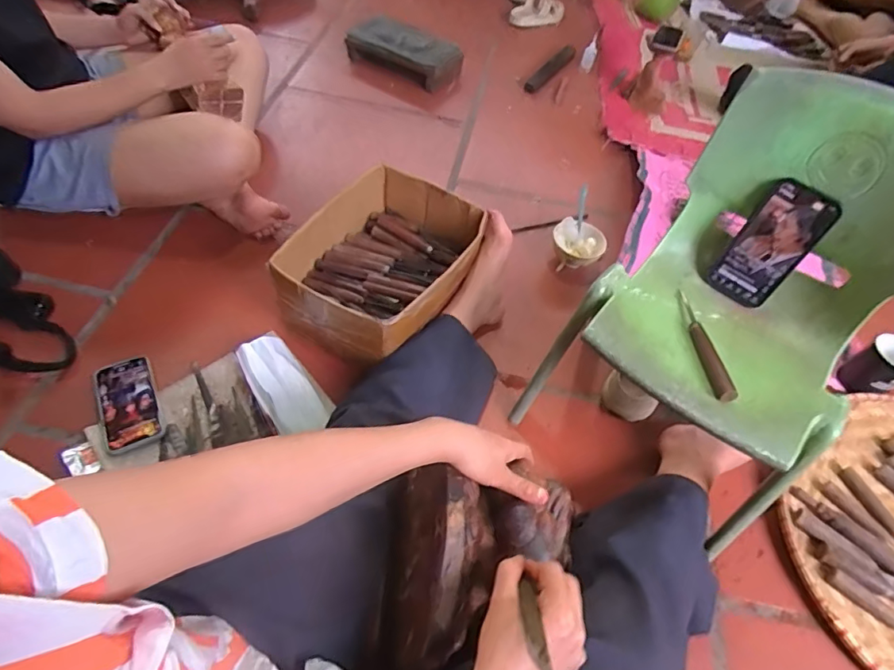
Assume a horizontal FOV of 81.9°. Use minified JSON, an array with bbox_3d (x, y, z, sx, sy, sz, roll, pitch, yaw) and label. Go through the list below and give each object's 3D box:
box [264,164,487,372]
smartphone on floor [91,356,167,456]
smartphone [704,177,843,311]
[{"bbox_3d":[-0.100,-0.122,0.869,0.243,0.113,0.322,29,55,14],"label":"box"},{"bbox_3d":[-0.482,0.103,0.776,0.082,0.016,0.167,-21,59,-21],"label":"smartphone on floor"},{"bbox_3d":[0.422,-0.115,0.677,0.080,0.168,0.009,41,43,17],"label":"smartphone"}]

